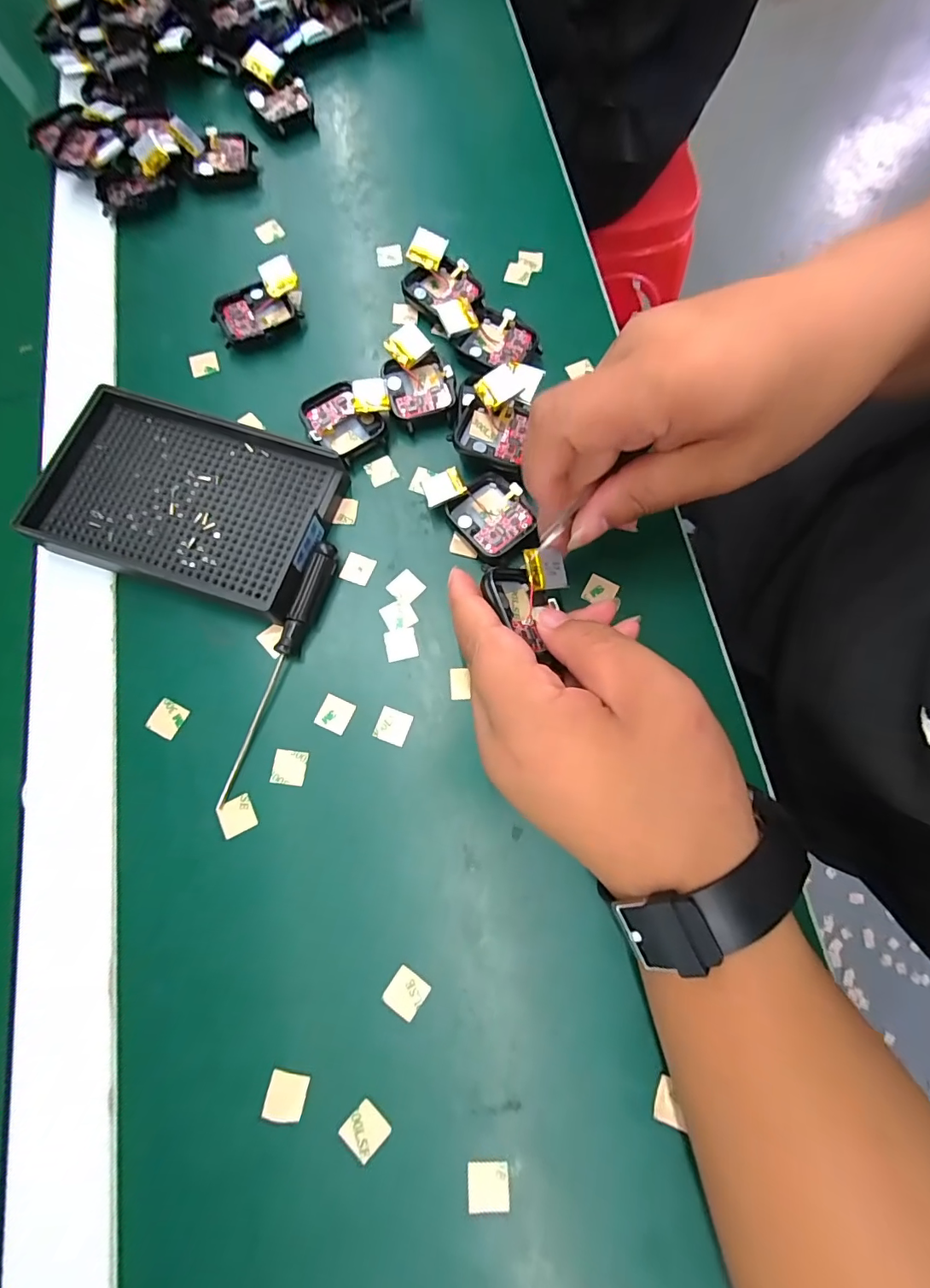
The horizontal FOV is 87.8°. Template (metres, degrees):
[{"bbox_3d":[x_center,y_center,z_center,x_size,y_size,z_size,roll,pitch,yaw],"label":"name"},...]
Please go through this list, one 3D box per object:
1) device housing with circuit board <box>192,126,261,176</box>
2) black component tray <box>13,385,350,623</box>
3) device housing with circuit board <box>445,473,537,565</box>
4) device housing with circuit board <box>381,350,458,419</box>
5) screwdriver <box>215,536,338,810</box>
[{"bbox_3d":[-0.157,-0.322,0.319,0.036,0.011,0.034,5,75,0],"label":"device housing with circuit board"},{"bbox_3d":[-0.141,-0.074,0.250,0.141,0.018,0.093,17,75,3],"label":"black component tray"},{"bbox_3d":[0.015,-0.066,0.253,0.038,0.013,0.043,-37,79,-10],"label":"device housing with circuit board"},{"bbox_3d":[-0.025,-0.145,0.272,0.038,0.010,0.039,-13,76,-5],"label":"device housing with circuit board"},{"bbox_3d":[-0.089,0.011,0.232,0.011,0.015,0.129,18,76,3],"label":"screwdriver"}]

